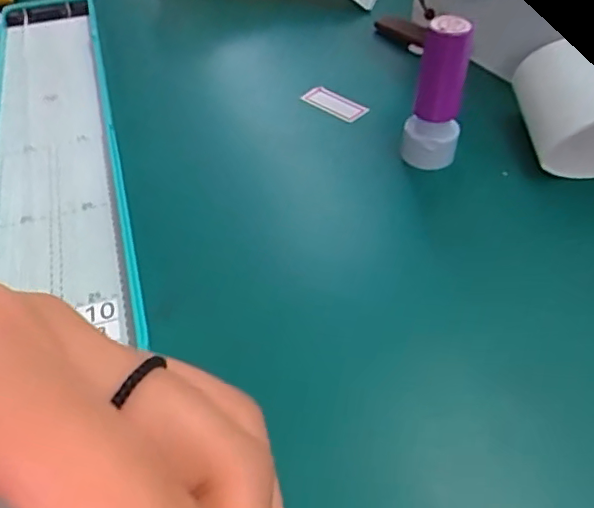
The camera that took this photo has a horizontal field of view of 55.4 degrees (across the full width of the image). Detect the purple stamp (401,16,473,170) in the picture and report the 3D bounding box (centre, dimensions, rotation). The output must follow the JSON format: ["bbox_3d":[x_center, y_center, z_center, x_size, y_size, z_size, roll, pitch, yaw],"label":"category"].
[{"bbox_3d":[0.058,-0.065,0.235,0.022,0.062,0.018,11,47,12],"label":"purple stamp"}]

